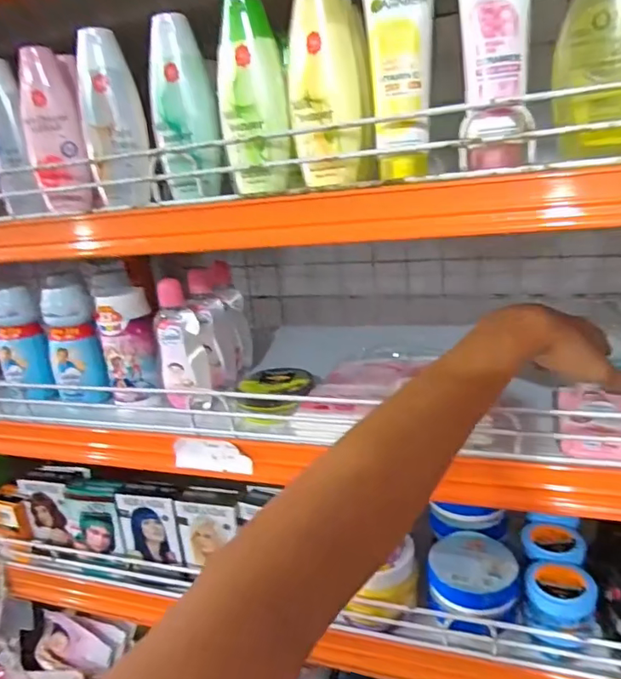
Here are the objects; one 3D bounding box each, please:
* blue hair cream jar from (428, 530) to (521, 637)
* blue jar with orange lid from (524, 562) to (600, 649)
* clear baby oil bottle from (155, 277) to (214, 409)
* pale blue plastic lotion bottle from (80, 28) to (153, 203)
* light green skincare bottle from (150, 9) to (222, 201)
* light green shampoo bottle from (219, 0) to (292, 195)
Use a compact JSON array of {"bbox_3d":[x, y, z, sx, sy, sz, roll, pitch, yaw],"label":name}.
[{"bbox_3d":[0.147,0.219,0.475,0.075,0.052,0.074,-6,18,2],"label":"blue hair cream jar"},{"bbox_3d":[0.213,0.231,0.451,0.054,0.062,0.050,-6,18,2],"label":"blue jar with orange lid"},{"bbox_3d":[-0.124,0.007,0.510,0.047,0.127,0.040,-10,18,-12],"label":"clear baby oil bottle"},{"bbox_3d":[-0.153,-0.171,0.409,0.043,0.125,0.041,-11,18,-16],"label":"pale blue plastic lotion bottle"},{"bbox_3d":[-0.096,-0.175,0.400,0.044,0.126,0.040,-10,18,-12],"label":"light green skincare bottle"},{"bbox_3d":[-0.040,-0.173,0.376,0.044,0.128,0.036,-8,18,-7],"label":"light green shampoo bottle"}]

